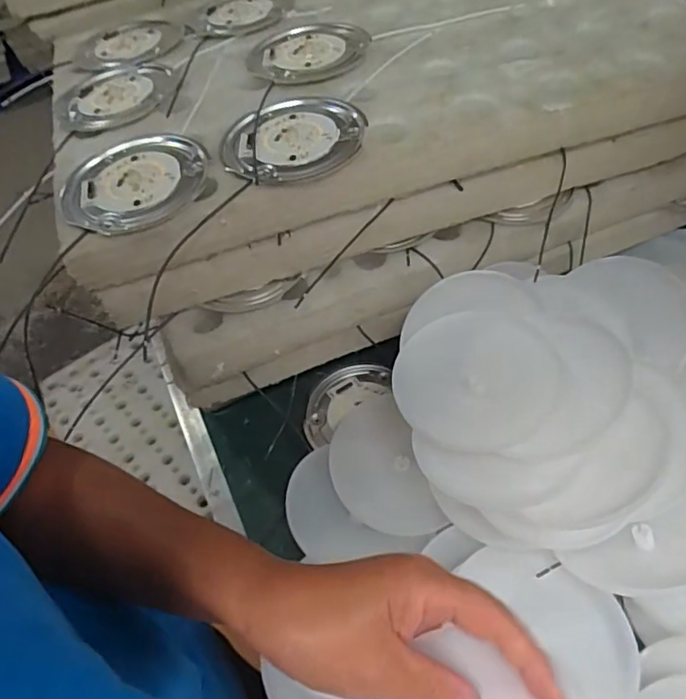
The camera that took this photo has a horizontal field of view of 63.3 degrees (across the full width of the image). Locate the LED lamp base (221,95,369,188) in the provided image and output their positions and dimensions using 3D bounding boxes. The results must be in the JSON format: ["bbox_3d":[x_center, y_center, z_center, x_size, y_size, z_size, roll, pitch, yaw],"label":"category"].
[{"bbox_3d":[-0.035,-0.149,0.399,0.101,0.018,0.094,-14,54,-7],"label":"LED lamp base"}]

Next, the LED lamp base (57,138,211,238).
[{"bbox_3d":[-0.145,-0.118,0.393,0.098,0.012,0.100,-7,53,-1],"label":"LED lamp base"}]

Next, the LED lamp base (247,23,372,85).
[{"bbox_3d":[-0.030,-0.249,0.472,0.101,0.015,0.093,2,53,5],"label":"LED lamp base"}]

